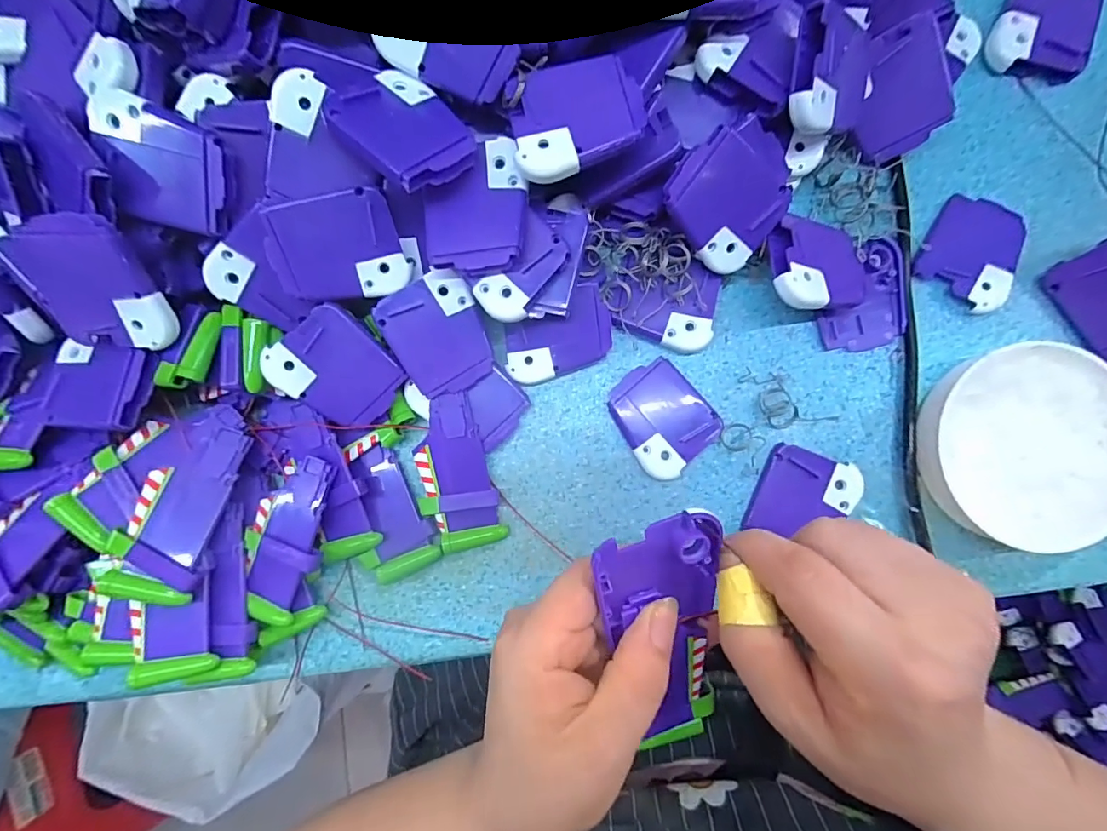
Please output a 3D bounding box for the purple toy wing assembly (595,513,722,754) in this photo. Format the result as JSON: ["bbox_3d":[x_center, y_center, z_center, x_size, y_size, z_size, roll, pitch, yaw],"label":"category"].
[{"bbox_3d":[0.048,0.094,0.201,0.049,0.012,0.114,-13,112,-2],"label":"purple toy wing assembly"}]

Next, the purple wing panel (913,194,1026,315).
[{"bbox_3d":[0.243,-0.095,0.275,0.049,0.008,0.061,31,88,4],"label":"purple wing panel"}]

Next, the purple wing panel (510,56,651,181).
[{"bbox_3d":[0.010,-0.139,0.227,0.061,0.015,0.050,-18,89,-3],"label":"purple wing panel"}]

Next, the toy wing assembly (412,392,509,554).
[{"bbox_3d":[-0.057,0.034,0.274,0.040,0.016,0.086,-16,86,1],"label":"toy wing assembly"}]

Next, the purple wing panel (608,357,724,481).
[{"bbox_3d":[0.063,0.001,0.280,0.052,0.009,0.060,-43,86,-1],"label":"purple wing panel"}]

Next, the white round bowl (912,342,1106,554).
[{"bbox_3d":[0.252,0.017,0.261,0.104,0.027,0.103,0,86,2],"label":"white round bowl"}]

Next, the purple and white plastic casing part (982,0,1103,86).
[{"bbox_3d":[0.286,-0.228,0.279,0.050,0.013,0.063,23,87,3],"label":"purple and white plastic casing part"}]

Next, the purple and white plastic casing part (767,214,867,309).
[{"bbox_3d":[0.144,-0.083,0.264,0.065,0.011,0.051,-8,80,-26],"label":"purple and white plastic casing part"}]

